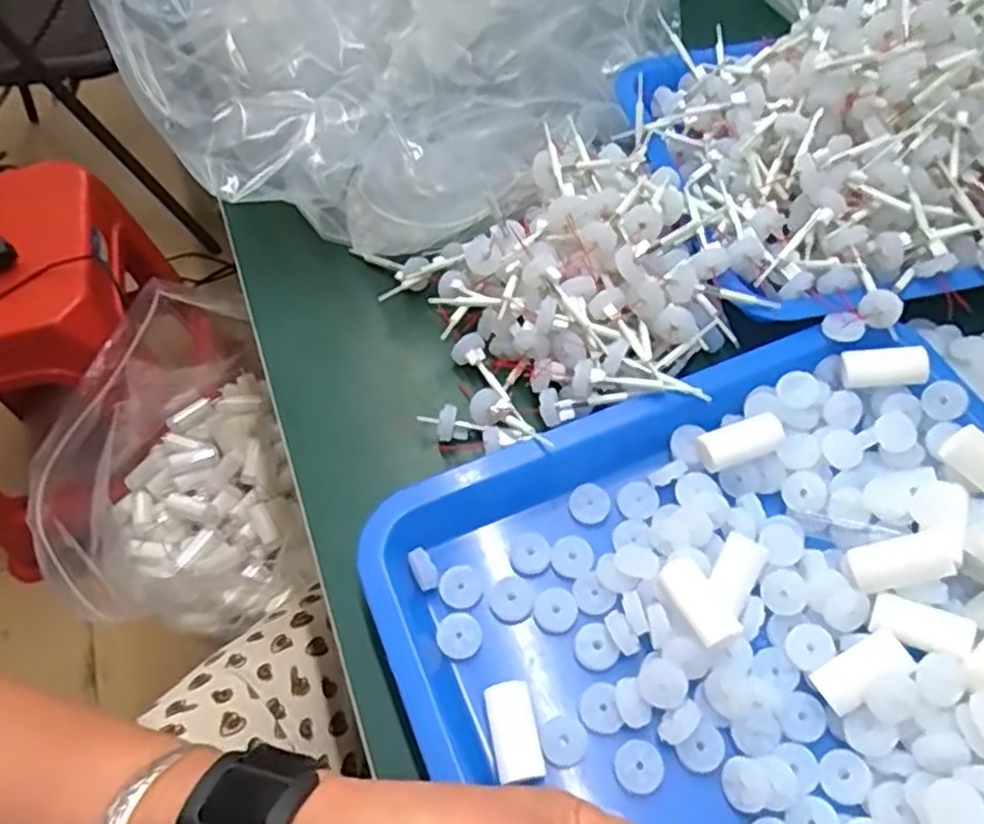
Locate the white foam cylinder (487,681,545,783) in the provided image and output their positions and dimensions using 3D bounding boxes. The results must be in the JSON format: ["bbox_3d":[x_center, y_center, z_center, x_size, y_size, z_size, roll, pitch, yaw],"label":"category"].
[{"bbox_3d":[0.010,0.142,0.326,0.020,0.020,0.040,-11,59,-4],"label":"white foam cylinder"}]

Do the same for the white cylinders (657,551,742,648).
[{"bbox_3d":[0.091,0.088,0.335,0.021,0.025,0.040,-26,61,-13],"label":"white cylinders"}]

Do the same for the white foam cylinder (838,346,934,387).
[{"bbox_3d":[0.211,-0.024,0.397,0.043,0.016,0.017,-2,57,23],"label":"white foam cylinder"}]

